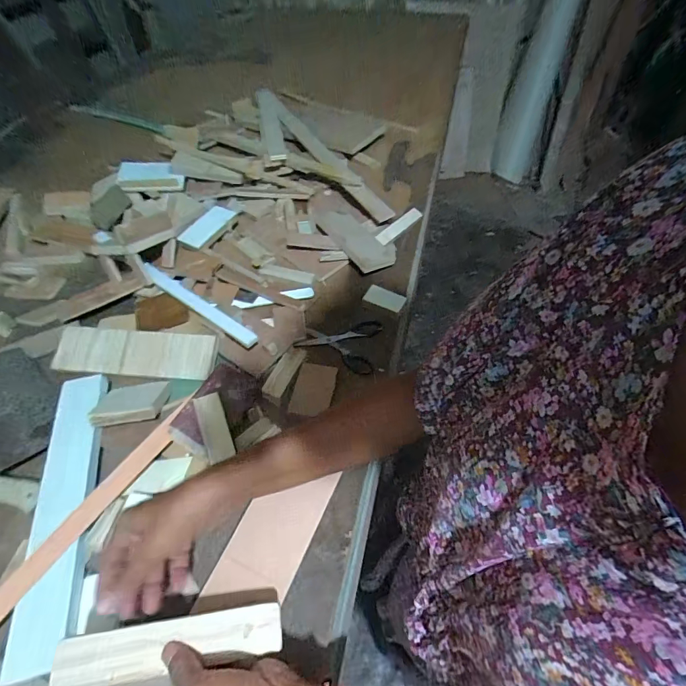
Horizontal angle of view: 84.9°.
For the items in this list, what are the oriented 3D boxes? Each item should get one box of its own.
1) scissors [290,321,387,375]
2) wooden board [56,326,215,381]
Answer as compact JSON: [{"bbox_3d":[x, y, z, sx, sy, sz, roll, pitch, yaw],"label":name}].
[{"bbox_3d":[0.000,-0.007,0.564,0.119,0.012,0.095,19,54,15],"label":"scissors"},{"bbox_3d":[-0.301,0.013,0.544,0.230,0.009,0.066,4,75,3],"label":"wooden board"}]

